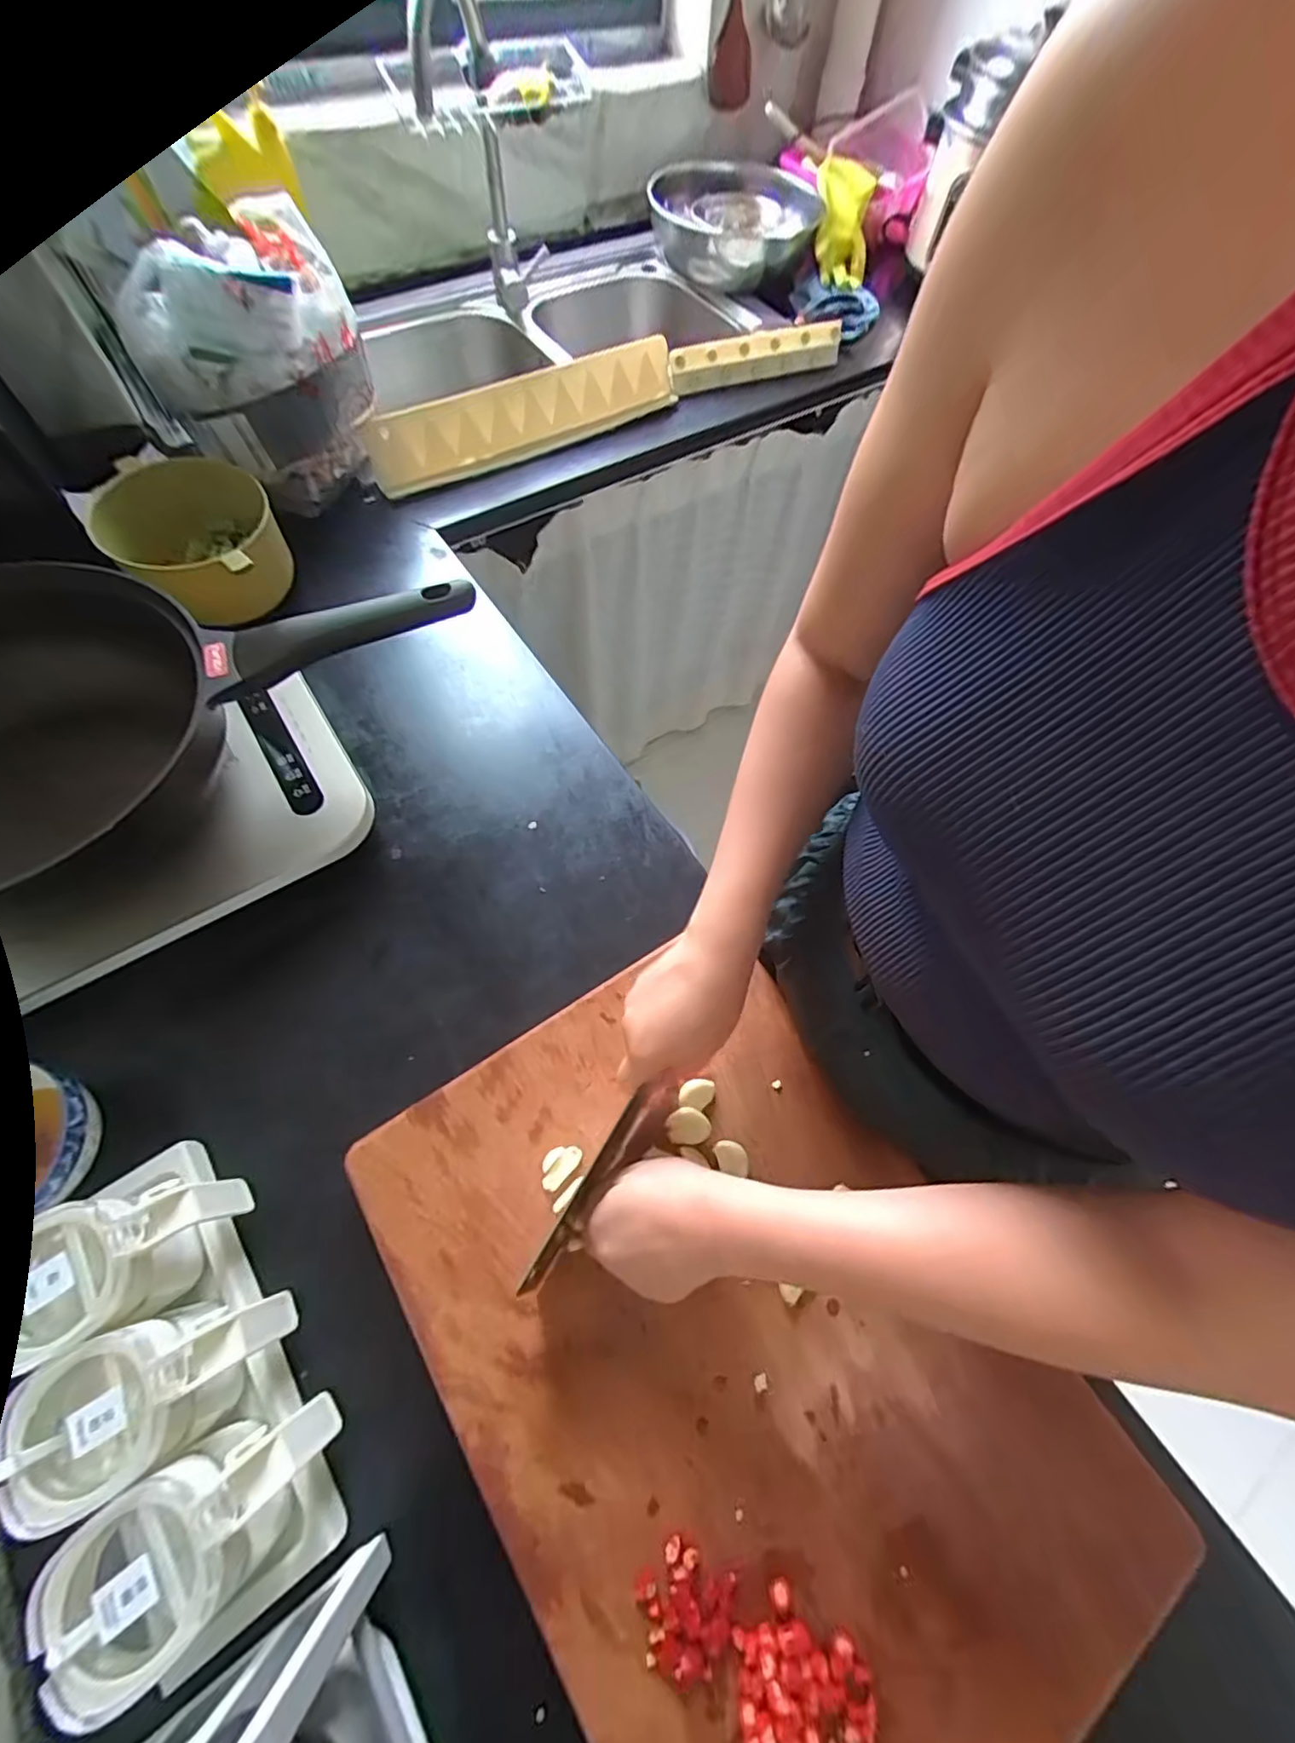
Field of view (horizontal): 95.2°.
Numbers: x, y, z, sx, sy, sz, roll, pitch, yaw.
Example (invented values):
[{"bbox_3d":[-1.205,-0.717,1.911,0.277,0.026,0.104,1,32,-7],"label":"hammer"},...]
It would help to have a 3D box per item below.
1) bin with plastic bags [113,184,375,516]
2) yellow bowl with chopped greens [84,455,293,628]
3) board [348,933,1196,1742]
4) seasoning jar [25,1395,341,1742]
[{"bbox_3d":[-0.420,-0.553,0.643,0.142,0.211,0.205,38,67,17],"label":"bin with plastic bags"},{"bbox_3d":[-0.466,-0.342,0.618,0.152,0.097,0.188,-36,71,-19],"label":"yellow bowl with chopped greens"},{"bbox_3d":[0.053,0.301,0.388,0.328,0.023,0.482,-30,67,-16],"label":"board"},{"bbox_3d":[-0.235,0.350,0.317,0.105,0.078,0.071,-32,70,-17],"label":"seasoning jar"}]

